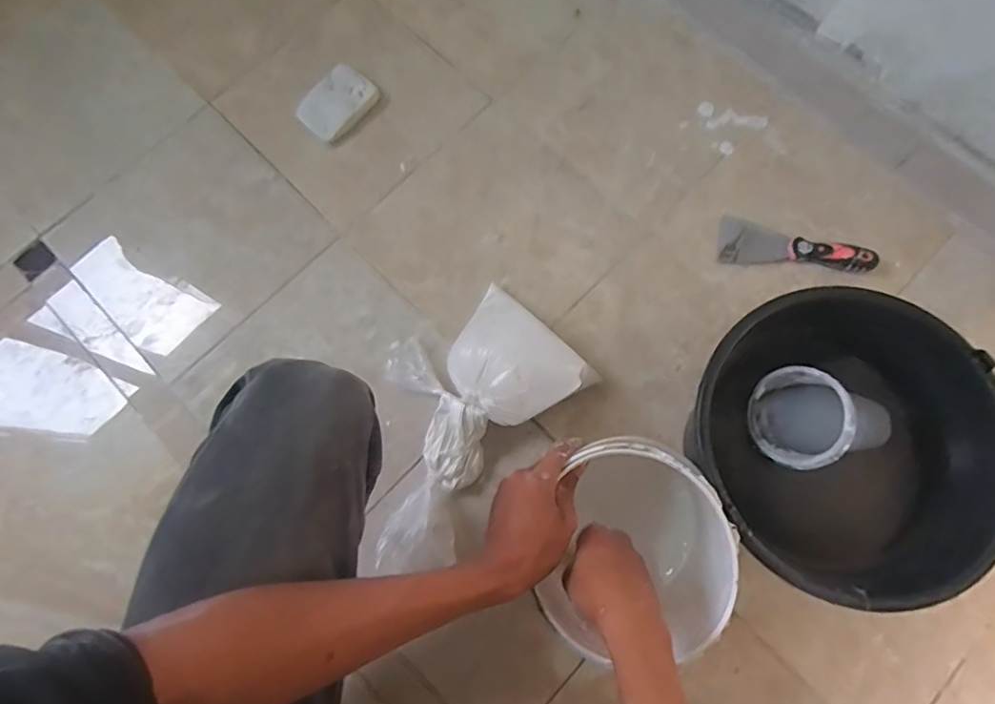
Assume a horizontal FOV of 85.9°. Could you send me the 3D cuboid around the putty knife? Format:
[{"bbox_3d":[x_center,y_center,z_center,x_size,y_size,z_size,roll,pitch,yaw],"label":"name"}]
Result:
[{"bbox_3d":[0.396,-0.135,0.709,0.190,0.029,0.066,14,77,5],"label":"putty knife"}]

